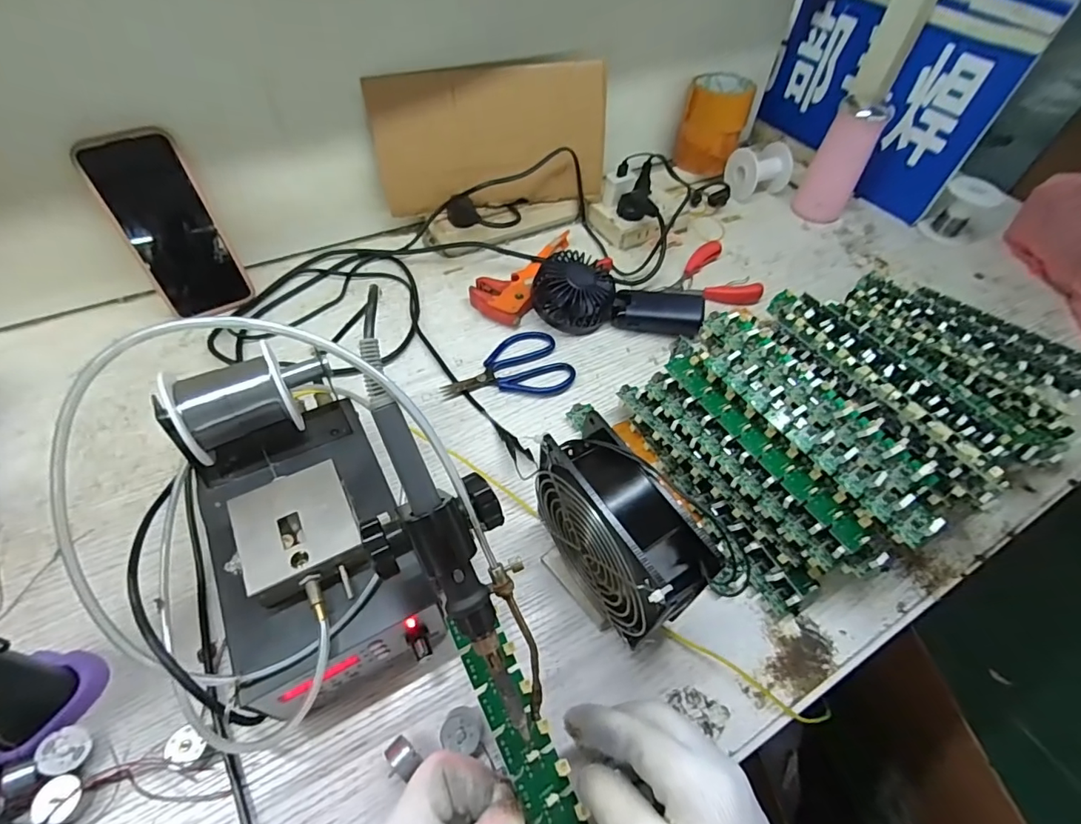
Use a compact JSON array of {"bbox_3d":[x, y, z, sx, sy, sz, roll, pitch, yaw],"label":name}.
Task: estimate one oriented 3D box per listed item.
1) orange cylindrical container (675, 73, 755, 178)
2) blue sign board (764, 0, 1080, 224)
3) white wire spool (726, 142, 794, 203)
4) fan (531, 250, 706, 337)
[{"bbox_3d":[0.242,-0.403,0.703,0.085,0.102,0.079,17,54,9],"label":"orange cylindrical container"},{"bbox_3d":[0.442,-0.433,0.669,0.046,0.245,0.309,-22,56,-18],"label":"blue sign board"},{"bbox_3d":[0.307,-0.340,0.704,0.080,0.057,0.062,-14,54,-13],"label":"white wire spool"},{"bbox_3d":[0.083,-0.126,0.537,0.180,0.058,0.087,7,52,3],"label":"fan"}]

